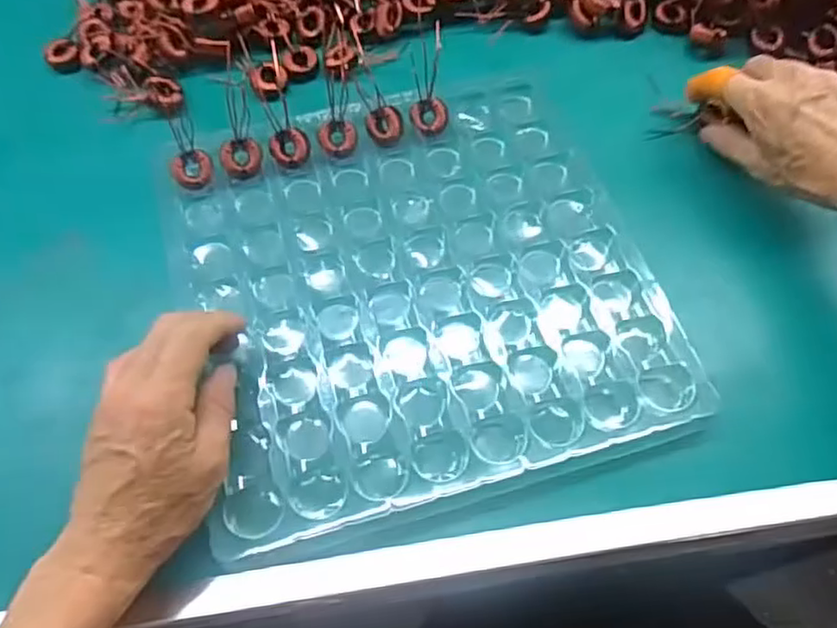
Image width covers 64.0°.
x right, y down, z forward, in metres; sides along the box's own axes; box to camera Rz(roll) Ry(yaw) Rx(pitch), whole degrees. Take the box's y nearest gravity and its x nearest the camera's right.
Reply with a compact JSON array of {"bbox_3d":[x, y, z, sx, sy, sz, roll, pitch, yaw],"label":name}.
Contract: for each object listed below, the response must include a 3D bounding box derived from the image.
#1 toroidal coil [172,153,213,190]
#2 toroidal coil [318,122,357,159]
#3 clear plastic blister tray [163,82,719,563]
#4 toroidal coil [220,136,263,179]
[{"bbox_3d":[-0.155,-0.098,0.462,0.026,0.008,0.026,0,90,-26],"label":"toroidal coil"},{"bbox_3d":[-0.057,-0.124,0.477,0.026,0.006,0.025,0,97,0],"label":"toroidal coil"},{"bbox_3d":[-0.002,-0.021,0.423,0.274,0.027,0.269,-15,65,-7],"label":"clear plastic blister tray"},{"bbox_3d":[-0.124,-0.109,0.469,0.028,0.010,0.028,-2,100,-9],"label":"toroidal coil"}]

